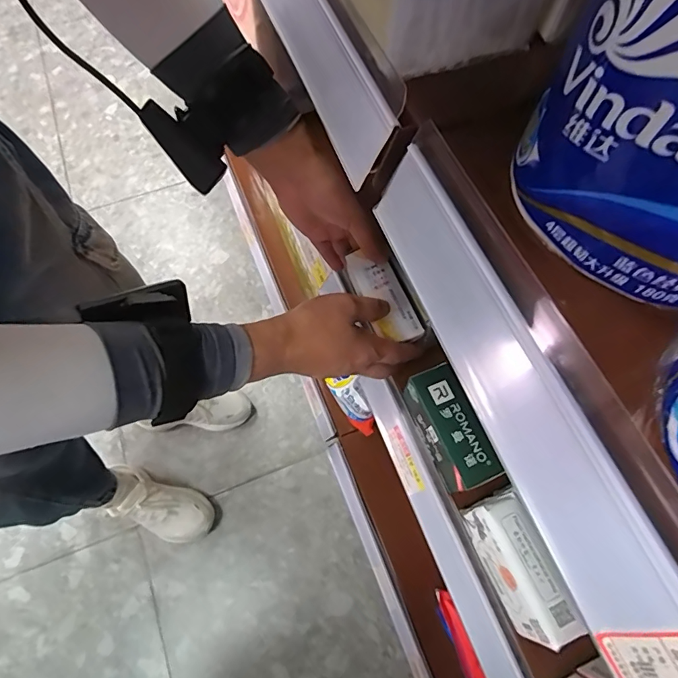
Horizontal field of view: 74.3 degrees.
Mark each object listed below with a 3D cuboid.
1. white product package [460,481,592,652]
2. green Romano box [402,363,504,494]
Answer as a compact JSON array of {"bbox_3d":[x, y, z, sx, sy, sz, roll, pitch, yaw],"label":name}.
[{"bbox_3d":[0.137,0.173,0.346,0.032,0.051,0.102,-20,69,-8],"label":"white product package"},{"bbox_3d":[0.092,0.079,0.384,0.034,0.060,0.097,-20,68,-8],"label":"green Romano box"}]

